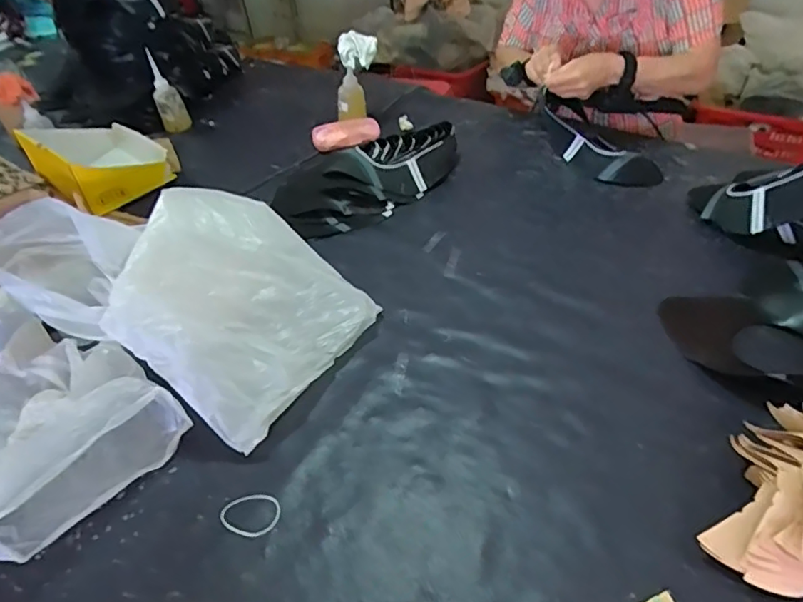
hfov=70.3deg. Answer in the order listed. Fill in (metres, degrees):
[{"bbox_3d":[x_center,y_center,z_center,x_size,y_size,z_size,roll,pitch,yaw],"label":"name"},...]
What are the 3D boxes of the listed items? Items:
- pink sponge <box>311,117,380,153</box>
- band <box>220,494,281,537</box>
[{"bbox_3d":[-0.120,-0.362,1.233,0.140,0.046,0.057,-6,39,2],"label":"pink sponge"},{"bbox_3d":[-0.158,0.222,0.598,0.062,0.004,0.046,10,43,20],"label":"band"}]

